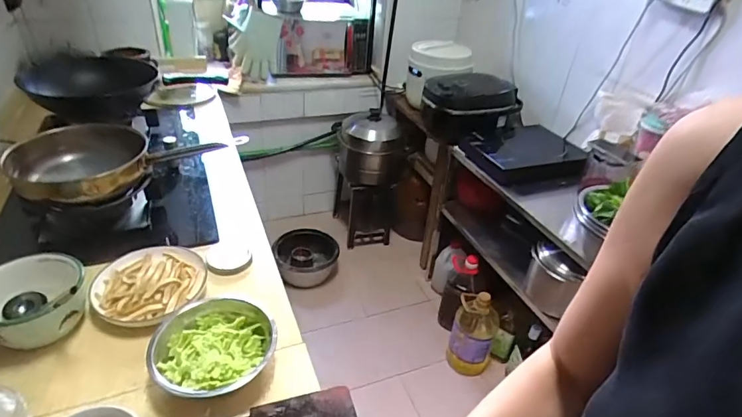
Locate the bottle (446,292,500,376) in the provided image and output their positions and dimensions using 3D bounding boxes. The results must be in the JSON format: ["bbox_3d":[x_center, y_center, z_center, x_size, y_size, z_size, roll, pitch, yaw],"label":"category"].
[{"bbox_3d":[0.365,0.429,1.525,0.148,0.332,0.160,19,35,18],"label":"bottle"}]

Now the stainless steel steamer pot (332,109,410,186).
[{"bbox_3d":[-0.012,-0.276,1.884,0.264,0.301,0.300,-1,34,-12],"label":"stainless steel steamer pot"}]

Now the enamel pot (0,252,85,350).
[{"bbox_3d":[-0.517,0.140,0.650,0.139,0.081,0.115,-9,37,-22],"label":"enamel pot"}]

